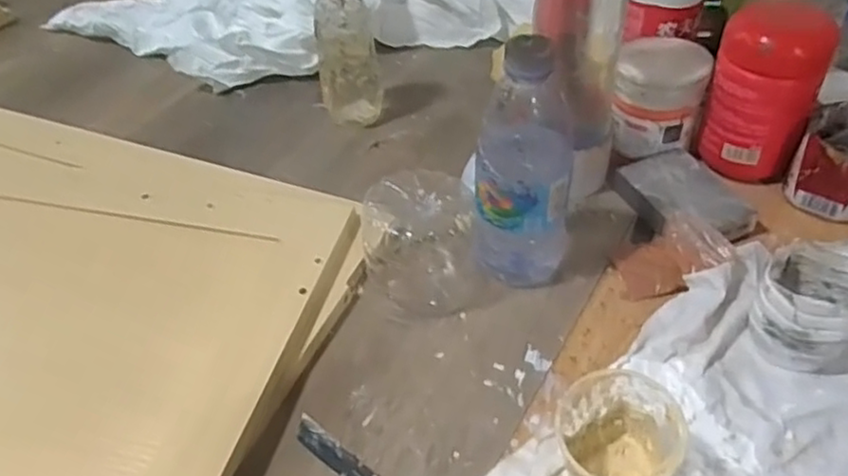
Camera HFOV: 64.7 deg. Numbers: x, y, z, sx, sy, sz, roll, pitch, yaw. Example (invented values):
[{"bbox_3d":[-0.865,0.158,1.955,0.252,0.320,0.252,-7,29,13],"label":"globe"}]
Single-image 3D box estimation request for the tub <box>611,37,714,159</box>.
[{"bbox_3d":[0.208,-0.127,0.600,0.075,0.071,0.075,10,48,14],"label":"tub"}]

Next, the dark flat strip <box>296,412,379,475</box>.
[{"bbox_3d":[-0.048,0.146,0.427,0.097,0.004,0.017,30,55,29],"label":"dark flat strip"}]

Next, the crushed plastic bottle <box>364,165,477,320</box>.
[{"bbox_3d":[-0.003,0.004,0.511,0.087,0.082,0.077,0,46,4],"label":"crushed plastic bottle"}]

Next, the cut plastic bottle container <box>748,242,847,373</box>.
[{"bbox_3d":[0.259,0.043,0.447,0.069,0.065,0.069,26,53,26],"label":"cut plastic bottle container"}]

